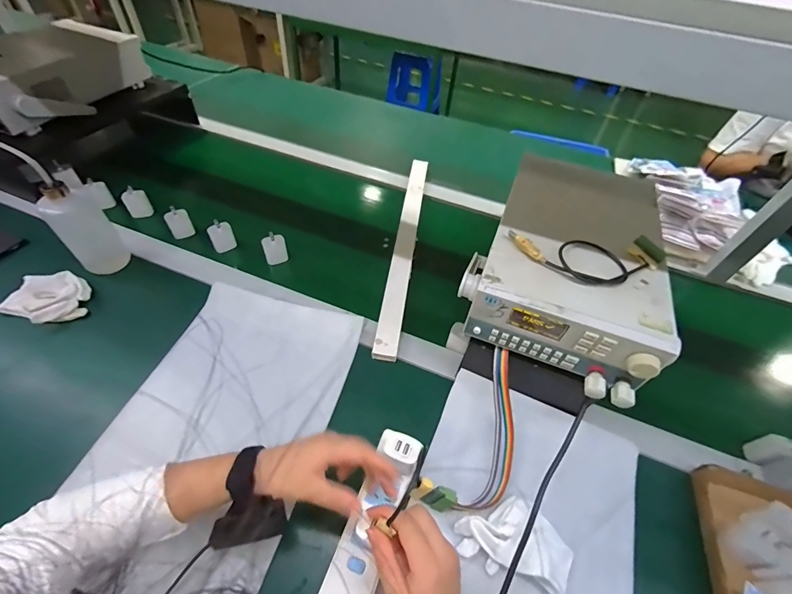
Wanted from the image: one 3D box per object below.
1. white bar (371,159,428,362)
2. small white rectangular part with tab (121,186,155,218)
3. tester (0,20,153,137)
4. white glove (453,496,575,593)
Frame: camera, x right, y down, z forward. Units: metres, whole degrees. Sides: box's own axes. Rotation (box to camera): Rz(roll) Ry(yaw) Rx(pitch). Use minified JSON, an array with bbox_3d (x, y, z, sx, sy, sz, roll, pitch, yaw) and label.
[{"bbox_3d":[0.022,-0.123,0.742,0.039,0.022,0.572,9,50,2],"label":"white bar"},{"bbox_3d":[-0.543,-0.197,0.751,0.044,0.059,0.018,-29,58,-26],"label":"small white rectangular part with tab"},{"bbox_3d":[-0.742,-0.473,0.755,0.208,0.098,0.357,17,51,10],"label":"tester"},{"bbox_3d":[0.136,0.273,0.411,0.127,0.035,0.082,17,50,9],"label":"white glove"}]

